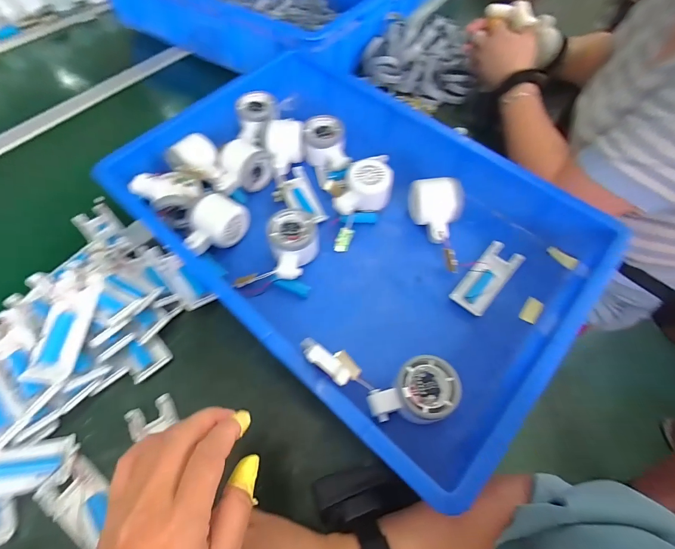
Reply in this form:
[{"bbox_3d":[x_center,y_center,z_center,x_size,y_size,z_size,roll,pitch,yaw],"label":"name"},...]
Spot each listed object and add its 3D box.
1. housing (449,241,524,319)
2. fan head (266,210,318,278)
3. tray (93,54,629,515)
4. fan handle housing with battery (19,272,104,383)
[{"bbox_3d":[0.188,0.002,0.416,0.043,0.013,0.104,39,65,20],"label":"housing"},{"bbox_3d":[-0.053,-0.033,0.419,0.060,0.050,0.080,-5,59,-5],"label":"fan head"},{"bbox_3d":[0.010,-0.070,0.431,0.538,0.093,0.356,39,65,20],"label":"tray"},{"bbox_3d":[-0.272,0.050,0.332,0.041,0.016,0.107,6,71,2],"label":"fan handle housing with battery"}]

